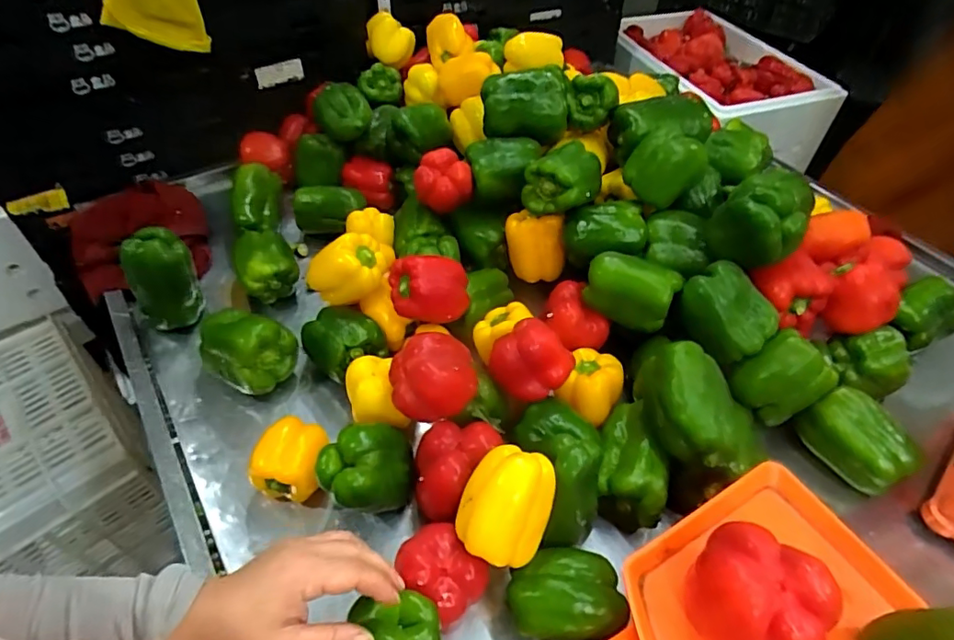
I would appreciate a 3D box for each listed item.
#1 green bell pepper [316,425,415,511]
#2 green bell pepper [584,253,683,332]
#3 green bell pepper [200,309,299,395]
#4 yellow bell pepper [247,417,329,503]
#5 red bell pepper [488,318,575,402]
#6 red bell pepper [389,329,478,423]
[{"bbox_3d":[-0.107,0.149,0.534,0.093,0.080,0.075,-12,49,-14],"label":"green bell pepper"},{"bbox_3d":[0.178,-0.037,0.629,0.102,0.058,0.063,18,51,11],"label":"green bell pepper"},{"bbox_3d":[-0.279,0.032,0.644,0.102,0.070,0.075,25,53,17],"label":"green bell pepper"},{"bbox_3d":[-0.186,0.150,0.553,0.085,0.057,0.085,1,47,-1],"label":"yellow bell pepper"},{"bbox_3d":[0.058,0.049,0.580,0.075,0.065,0.069,2,50,-2],"label":"red bell pepper"},{"bbox_3d":[-0.045,0.059,0.558,0.086,0.073,0.079,-6,50,-9],"label":"red bell pepper"}]

